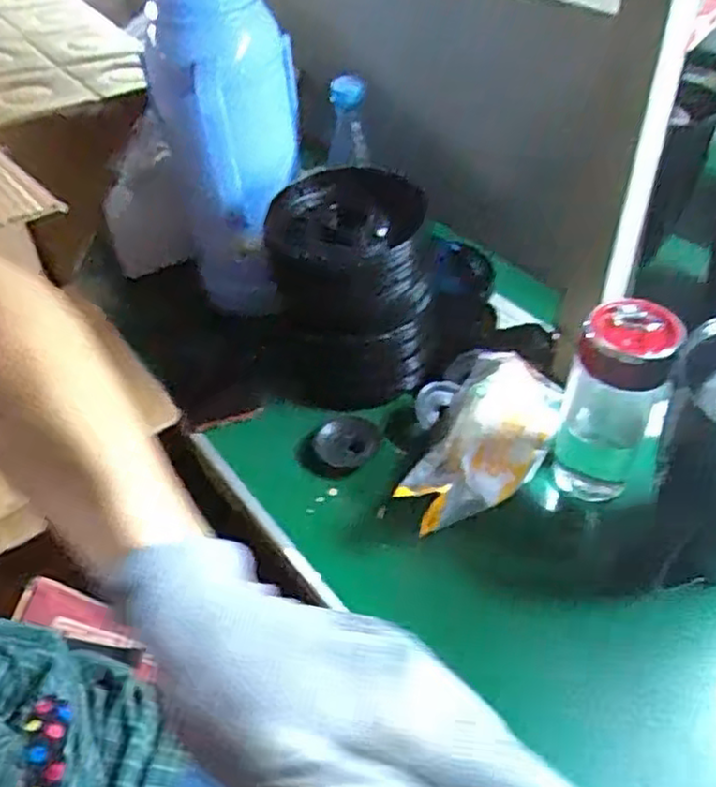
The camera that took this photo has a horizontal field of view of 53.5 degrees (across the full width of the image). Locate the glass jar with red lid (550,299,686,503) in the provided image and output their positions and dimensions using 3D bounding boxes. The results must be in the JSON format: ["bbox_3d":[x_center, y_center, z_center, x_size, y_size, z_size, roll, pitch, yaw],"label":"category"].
[{"bbox_3d":[0.202,0.008,0.566,0.070,0.162,0.061,10,45,13],"label":"glass jar with red lid"}]

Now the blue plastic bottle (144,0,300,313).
[{"bbox_3d":[-0.123,-0.235,0.689,0.126,0.342,0.145,-11,44,-8],"label":"blue plastic bottle"}]

